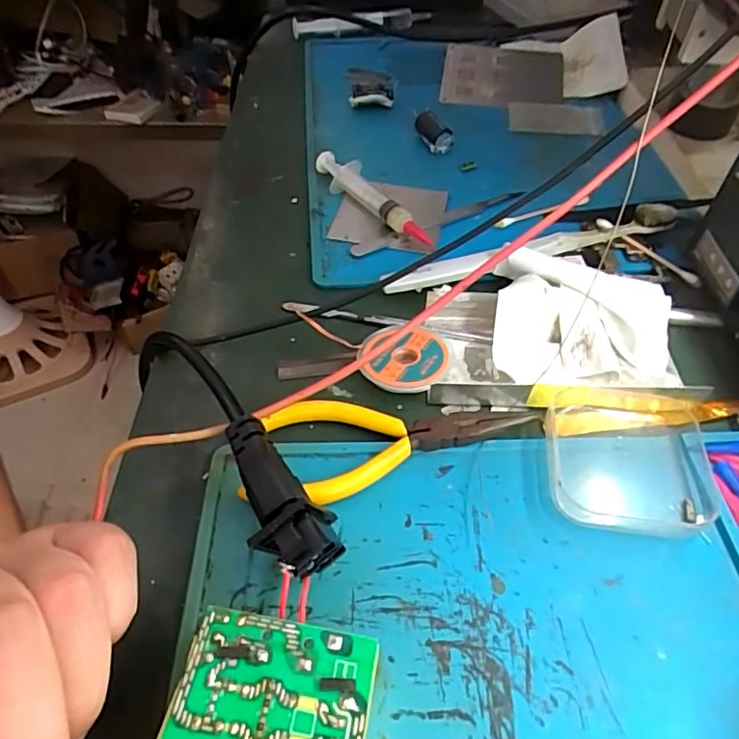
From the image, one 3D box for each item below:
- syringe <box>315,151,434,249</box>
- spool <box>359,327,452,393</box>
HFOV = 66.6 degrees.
[{"bbox_3d":[0.001,-0.109,0.353,0.017,0.018,0.103,-30,56,-24],"label":"syringe"},{"bbox_3d":[0.017,-0.005,0.271,0.043,0.014,0.036,8,49,7],"label":"spool"}]

